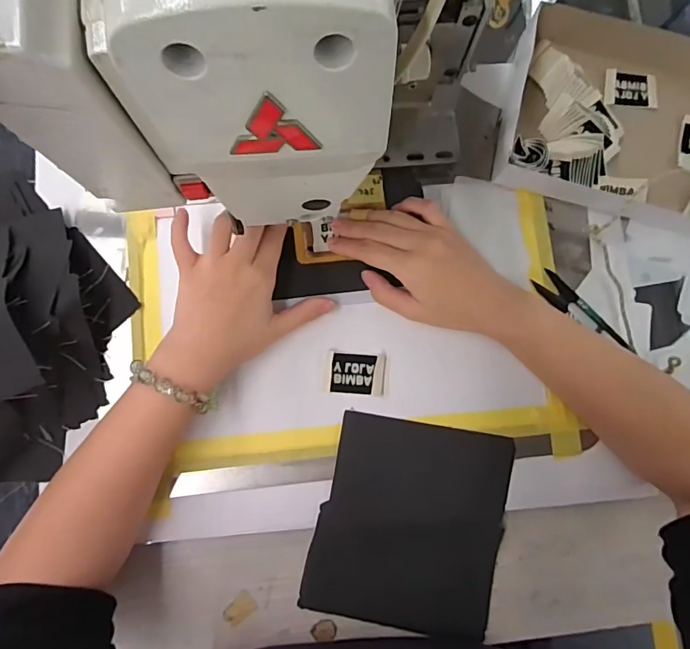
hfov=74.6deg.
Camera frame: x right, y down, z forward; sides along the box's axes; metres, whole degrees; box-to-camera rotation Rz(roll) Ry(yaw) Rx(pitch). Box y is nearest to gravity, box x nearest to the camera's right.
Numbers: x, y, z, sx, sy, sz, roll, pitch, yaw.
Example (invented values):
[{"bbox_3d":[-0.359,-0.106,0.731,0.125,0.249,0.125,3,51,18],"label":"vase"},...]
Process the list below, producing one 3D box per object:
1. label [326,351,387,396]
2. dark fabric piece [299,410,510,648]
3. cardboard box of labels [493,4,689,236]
[{"bbox_3d":[0.010,0.040,0.372,0.048,0.006,0.033,5,83,-2],"label":"label"},{"bbox_3d":[0.054,0.164,0.372,0.150,0.024,0.164,11,83,-1],"label":"dark fabric piece"},{"bbox_3d":[0.298,-0.175,0.399,0.321,0.040,0.183,15,82,-1],"label":"cardboard box of labels"}]

